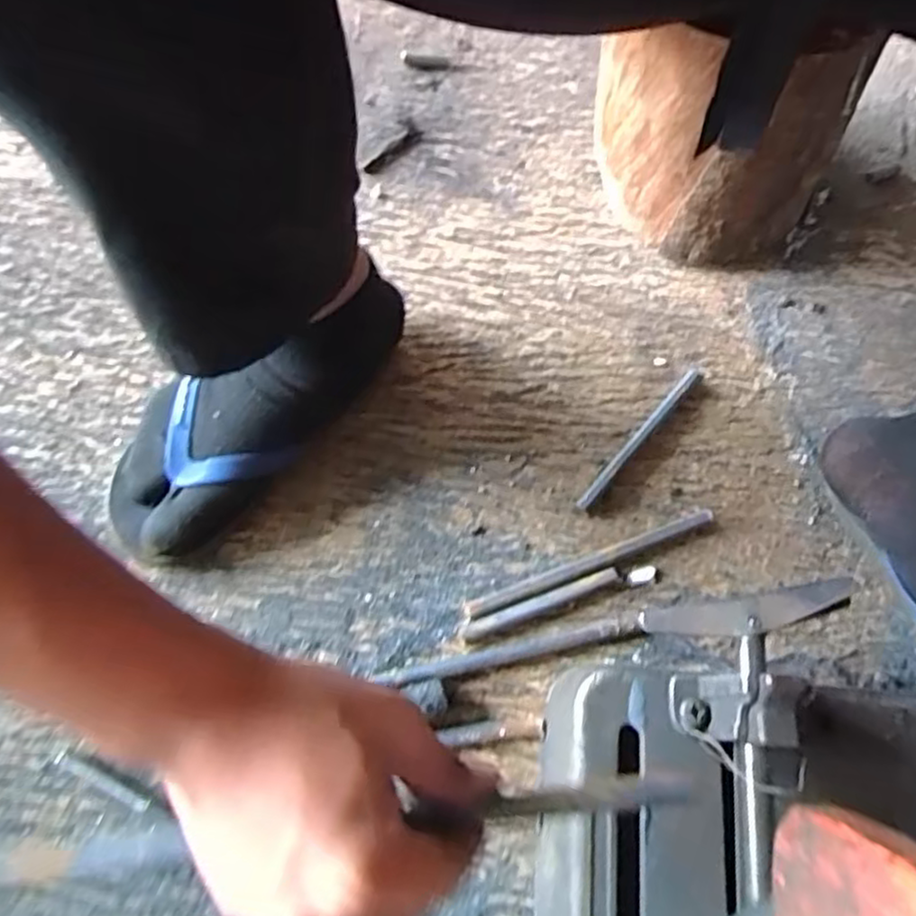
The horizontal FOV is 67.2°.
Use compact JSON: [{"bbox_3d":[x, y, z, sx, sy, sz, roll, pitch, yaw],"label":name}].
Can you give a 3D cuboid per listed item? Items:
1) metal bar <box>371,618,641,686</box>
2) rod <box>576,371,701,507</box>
[{"bbox_3d":[0.034,0.133,0.472,0.179,0.014,0.013,-11,71,-6],"label":"metal bar"},{"bbox_3d":[0.142,-0.018,0.537,0.010,0.012,0.154,40,73,11],"label":"rod"}]

